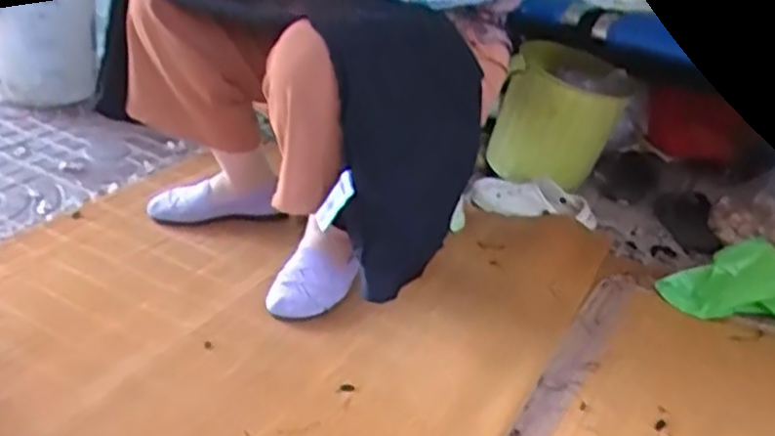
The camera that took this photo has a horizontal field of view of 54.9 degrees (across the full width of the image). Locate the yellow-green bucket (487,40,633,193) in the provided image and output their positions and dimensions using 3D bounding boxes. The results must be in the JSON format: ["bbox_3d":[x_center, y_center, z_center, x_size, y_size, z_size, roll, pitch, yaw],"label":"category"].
[{"bbox_3d":[0.363,-0.204,1.583,0.268,0.275,0.199,11,30,10],"label":"yellow-green bucket"}]

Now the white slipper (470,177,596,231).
[{"bbox_3d":[0.291,-0.032,1.492,0.238,0.069,0.088,9,29,5],"label":"white slipper"}]

